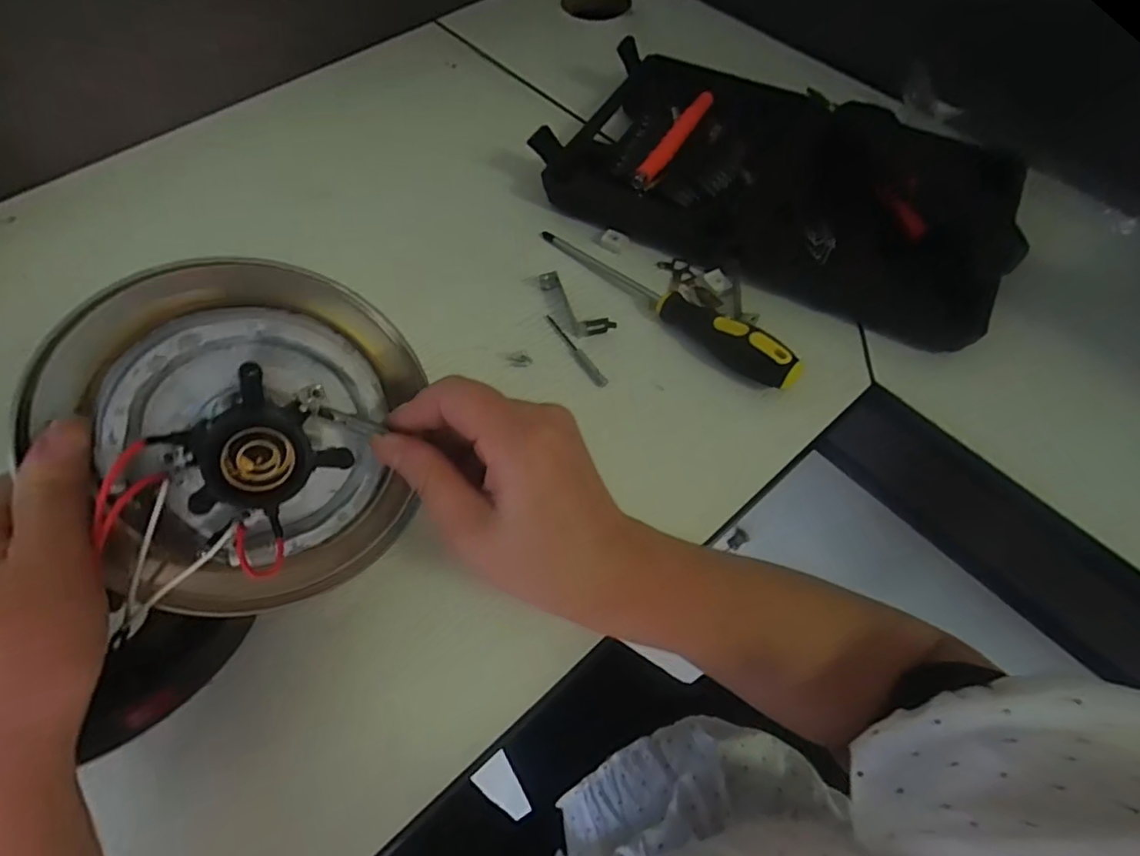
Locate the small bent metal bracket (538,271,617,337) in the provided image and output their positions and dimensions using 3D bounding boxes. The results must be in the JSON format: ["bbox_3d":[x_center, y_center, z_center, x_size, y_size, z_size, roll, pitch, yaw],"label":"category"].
[{"bbox_3d":[0.000,-0.088,0.410,0.021,0.015,0.068,-40,68,-20],"label":"small bent metal bracket"}]

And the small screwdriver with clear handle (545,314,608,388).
[{"bbox_3d":[0.003,-0.055,0.398,0.010,0.006,0.072,-30,65,-16],"label":"small screwdriver with clear handle"}]

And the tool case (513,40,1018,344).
[{"bbox_3d":[0.165,-0.210,0.452,0.353,0.060,0.220,30,65,16],"label":"tool case"}]

